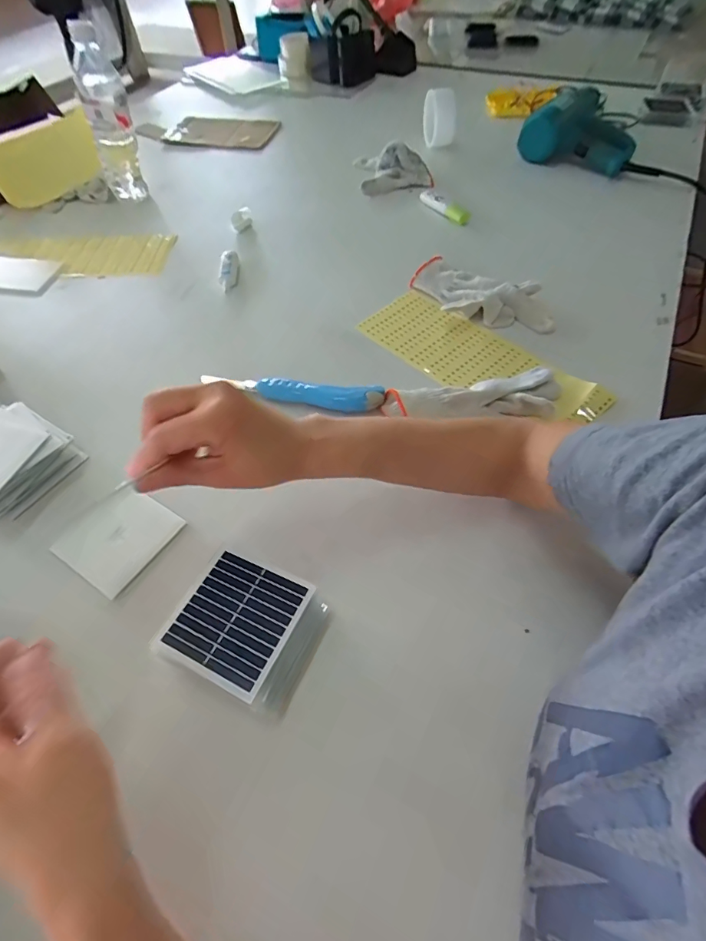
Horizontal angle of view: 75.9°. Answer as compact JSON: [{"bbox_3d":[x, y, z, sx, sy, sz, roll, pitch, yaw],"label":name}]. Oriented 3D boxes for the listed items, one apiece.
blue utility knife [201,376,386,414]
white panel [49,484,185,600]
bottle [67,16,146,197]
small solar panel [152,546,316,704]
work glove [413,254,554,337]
[{"bbox_3d":[-0.065,-0.088,0.501,0.197,0.018,0.027,8,56,8],"label":"blue utility knife"},{"bbox_3d":[-0.212,0.062,0.415,0.077,0.007,0.087,29,61,21],"label":"white panel"},{"bbox_3d":[-0.391,-0.558,0.727,0.077,0.210,0.058,-25,58,-14],"label":"bottle"},{"bbox_3d":[-0.087,0.107,0.333,0.087,0.005,0.086,21,59,16],"label":"small solar panel"},{"bbox_3d":[0.161,-0.221,0.582,0.196,0.027,0.088,32,62,22],"label":"work glove"}]

